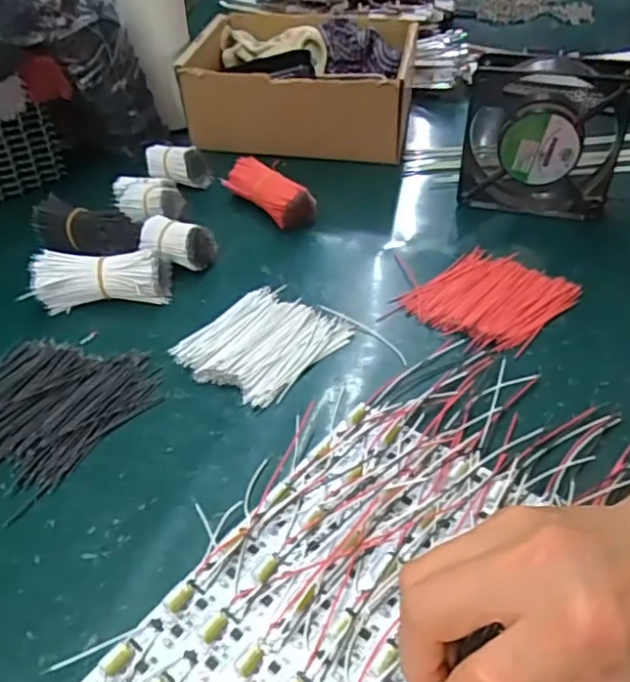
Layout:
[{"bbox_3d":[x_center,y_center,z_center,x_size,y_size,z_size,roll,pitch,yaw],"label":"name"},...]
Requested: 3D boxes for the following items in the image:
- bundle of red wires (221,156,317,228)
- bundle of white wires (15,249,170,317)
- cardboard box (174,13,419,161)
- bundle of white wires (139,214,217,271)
[{"bbox_3d":[-0.042,-0.131,0.545,0.030,0.034,0.090,-33,51,-32],"label":"bundle of red wires"},{"bbox_3d":[-0.156,-0.047,0.454,0.094,0.034,0.034,-5,41,-5],"label":"bundle of white wires"},{"bbox_3d":[-0.015,-0.267,0.648,0.221,0.091,0.174,5,42,7],"label":"cardboard box"},{"bbox_3d":[-0.110,-0.074,0.487,0.053,0.033,0.034,10,42,12],"label":"bundle of white wires"}]

